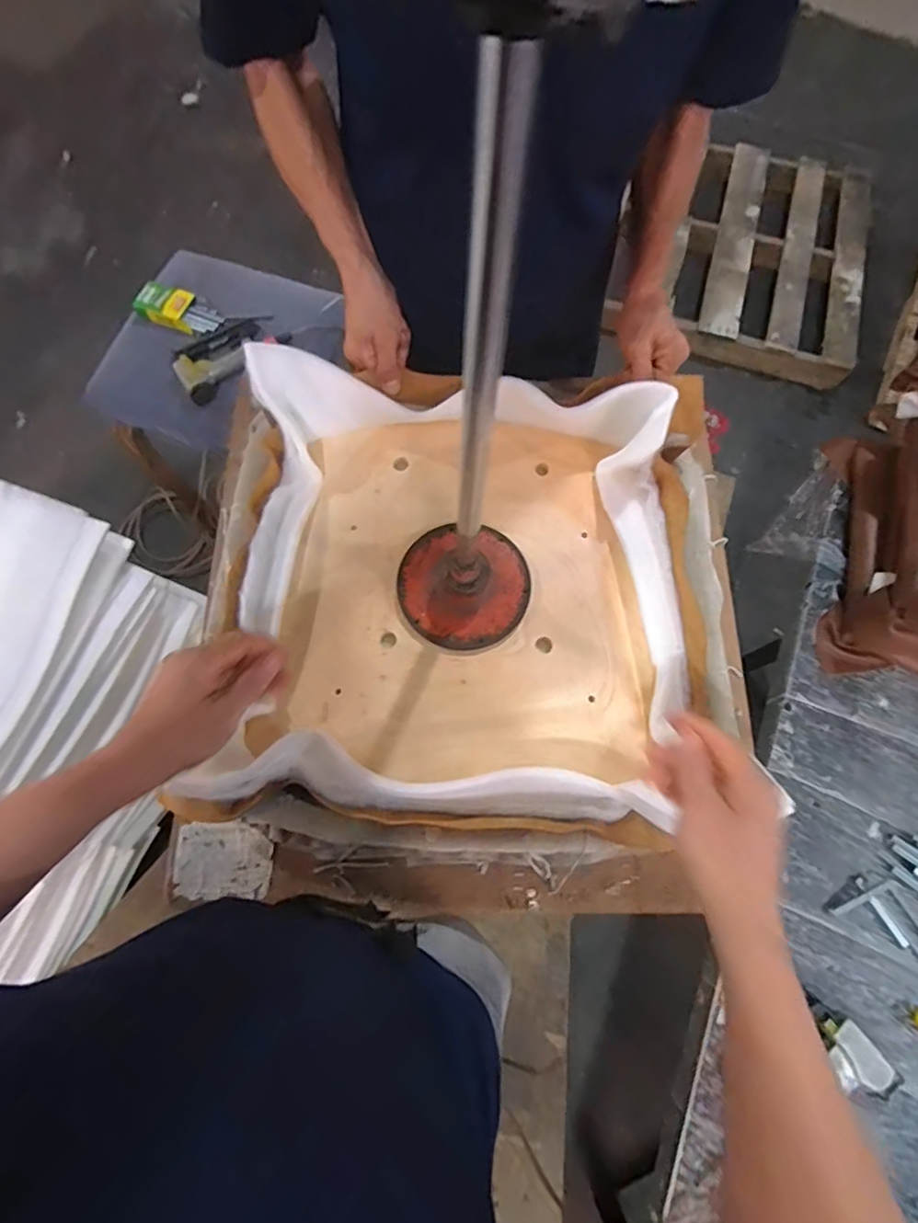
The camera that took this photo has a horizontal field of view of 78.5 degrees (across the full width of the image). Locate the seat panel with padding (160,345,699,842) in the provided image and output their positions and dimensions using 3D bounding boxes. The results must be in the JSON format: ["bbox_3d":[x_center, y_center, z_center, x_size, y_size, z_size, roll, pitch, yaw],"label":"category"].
[{"bbox_3d":[0.006,-0.033,0.599,0.479,0.083,0.476,5,73,1],"label":"seat panel with padding"}]

